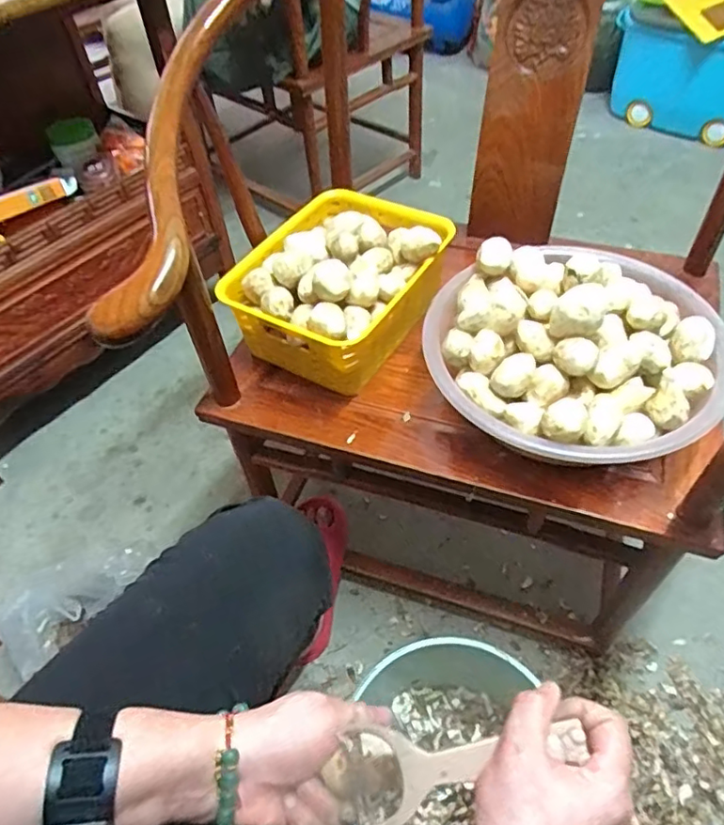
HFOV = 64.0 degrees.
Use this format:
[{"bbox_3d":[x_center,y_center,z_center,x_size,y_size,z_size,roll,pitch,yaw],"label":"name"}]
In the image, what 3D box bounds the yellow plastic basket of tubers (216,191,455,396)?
[{"bbox_3d":[-0.025,-0.160,0.712,0.198,0.118,0.239,24,57,21],"label":"yellow plastic basket of tubers"}]

